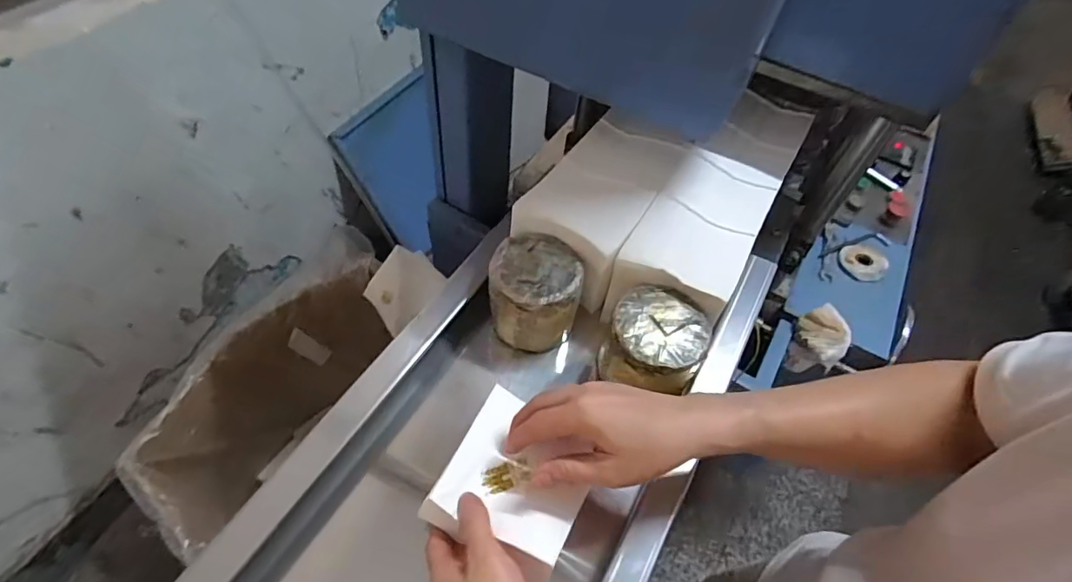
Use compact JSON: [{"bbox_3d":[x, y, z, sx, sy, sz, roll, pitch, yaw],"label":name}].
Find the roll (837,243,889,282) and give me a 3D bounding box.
[{"bbox_3d":[0.563,-0.054,0.899,0.076,0.014,0.084,29,58,16],"label":"roll"}]

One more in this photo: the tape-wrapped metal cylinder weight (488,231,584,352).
[{"bbox_3d":[-0.003,-0.001,0.571,0.092,0.089,0.095,2,55,-3],"label":"tape-wrapped metal cylinder weight"}]

